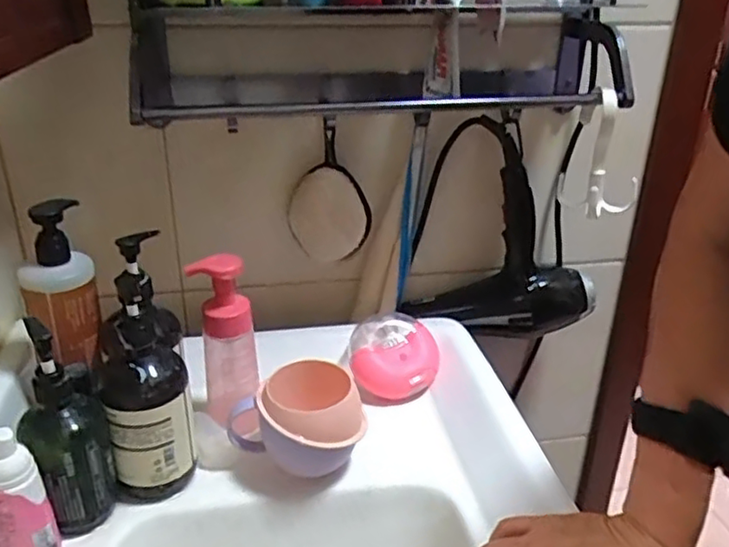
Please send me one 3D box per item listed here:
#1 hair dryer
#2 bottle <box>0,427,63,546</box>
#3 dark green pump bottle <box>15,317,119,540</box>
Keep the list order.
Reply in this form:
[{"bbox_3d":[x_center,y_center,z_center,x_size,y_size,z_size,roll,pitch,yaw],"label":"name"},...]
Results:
[{"bbox_3d":[0.166,-0.044,0.783,0.236,0.231,0.072,-1,25,-5],"label":"hair dryer"},{"bbox_3d":[-0.254,0.172,0.476,0.039,0.121,0.034,-22,33,-40],"label":"bottle"},{"bbox_3d":[-0.243,0.122,0.525,0.064,0.171,0.082,-11,30,-28],"label":"dark green pump bottle"}]

